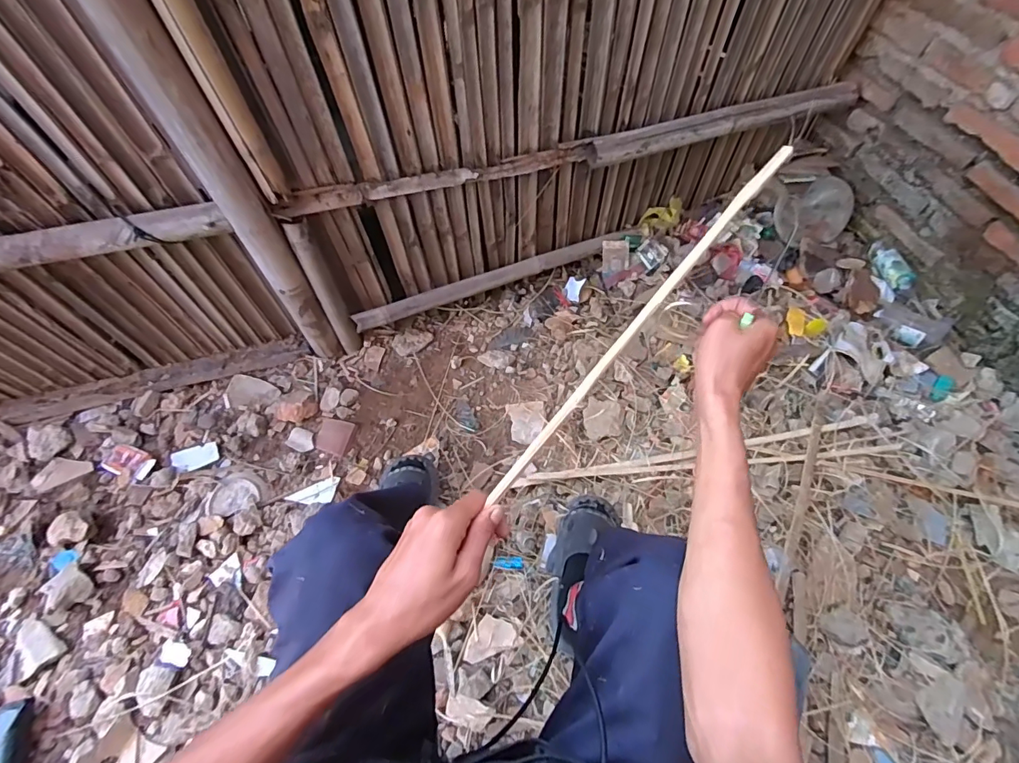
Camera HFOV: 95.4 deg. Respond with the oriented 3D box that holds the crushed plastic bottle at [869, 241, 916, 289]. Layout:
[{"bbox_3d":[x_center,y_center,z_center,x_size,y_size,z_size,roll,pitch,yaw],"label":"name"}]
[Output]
[{"bbox_3d":[1.013,-0.308,1.231,0.054,0.037,0.142,-35,83,-19],"label":"crushed plastic bottle"}]

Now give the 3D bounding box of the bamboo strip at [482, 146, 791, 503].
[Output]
[{"bbox_3d":[0.122,-0.057,0.427,0.013,0.008,0.422,39,86,19],"label":"bamboo strip"}]

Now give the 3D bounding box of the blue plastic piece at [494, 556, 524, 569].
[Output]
[{"bbox_3d":[-0.001,0.377,0.966,0.058,0.004,0.023,3,60,0],"label":"blue plastic piece"}]

